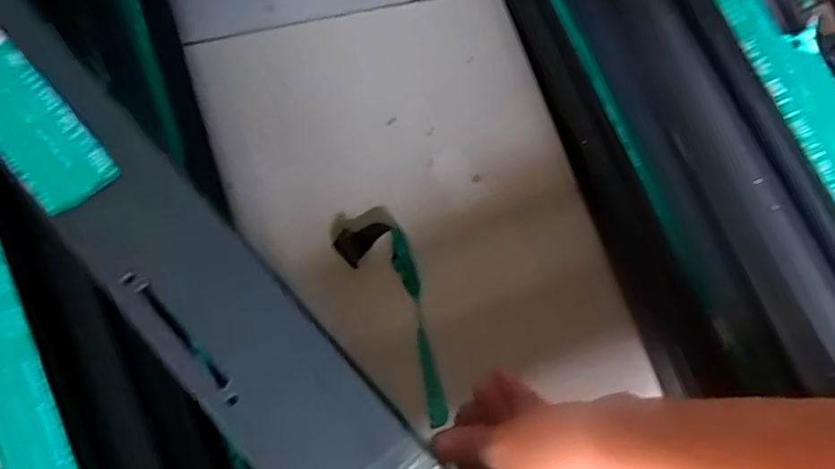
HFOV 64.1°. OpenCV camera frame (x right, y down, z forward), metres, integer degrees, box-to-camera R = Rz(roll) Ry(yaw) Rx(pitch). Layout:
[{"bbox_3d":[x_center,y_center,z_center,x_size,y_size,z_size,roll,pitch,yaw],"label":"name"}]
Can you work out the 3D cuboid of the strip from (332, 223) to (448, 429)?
[{"bbox_3d":[-0.015,0.109,0.851,0.084,0.020,0.267,-24,80,-6],"label":"strip"}]

